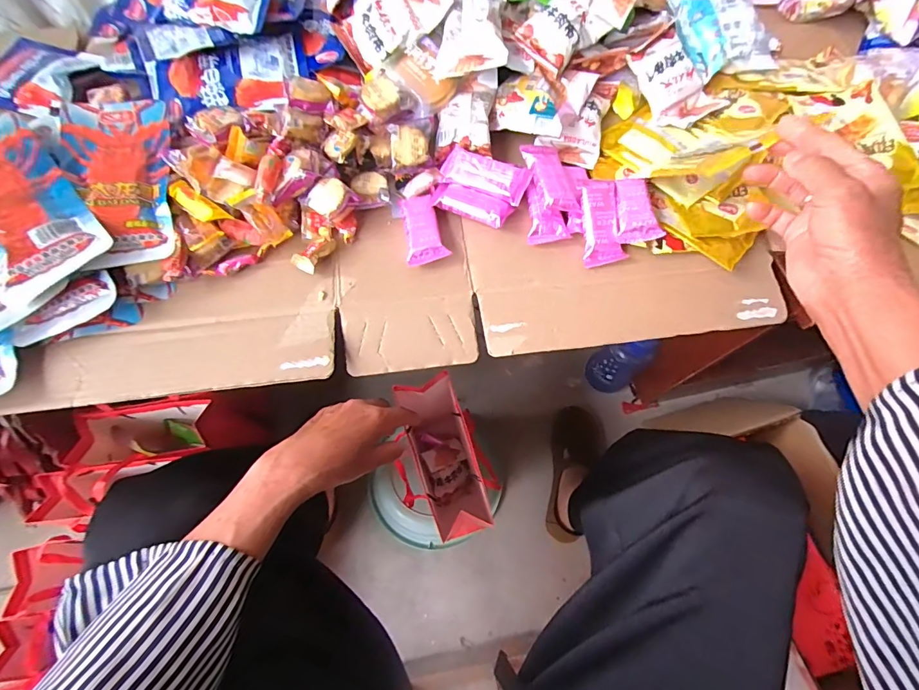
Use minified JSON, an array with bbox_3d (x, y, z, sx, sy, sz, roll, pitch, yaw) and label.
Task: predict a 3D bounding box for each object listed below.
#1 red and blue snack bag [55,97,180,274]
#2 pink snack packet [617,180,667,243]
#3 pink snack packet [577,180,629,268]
[{"bbox_3d":[-0.346,-0.174,0.425,0.099,0.018,0.198,-21,68,-10],"label":"red and blue snack bag"},{"bbox_3d":[0.190,-0.144,0.450,0.042,0.021,0.077,2,66,0],"label":"pink snack packet"},{"bbox_3d":[0.151,-0.132,0.447,0.042,0.010,0.092,-5,88,-3],"label":"pink snack packet"}]

